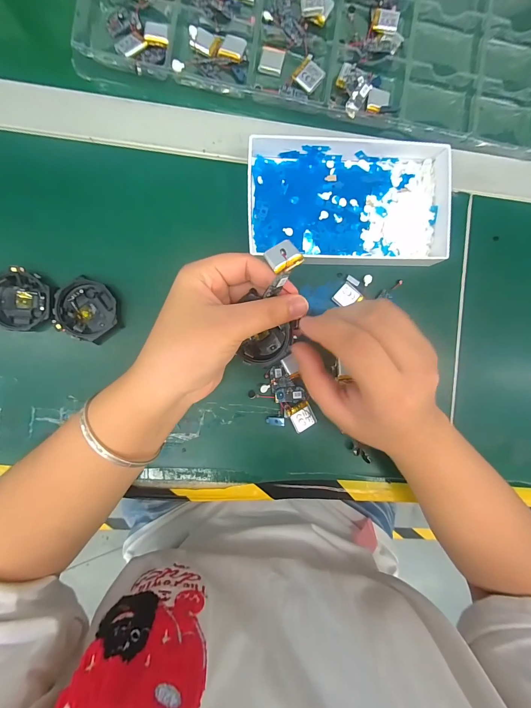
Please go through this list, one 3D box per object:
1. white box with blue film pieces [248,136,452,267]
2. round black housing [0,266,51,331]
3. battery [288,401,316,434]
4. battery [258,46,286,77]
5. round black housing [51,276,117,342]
[{"bbox_3d":[0.073,-0.135,0.266,0.172,0.024,0.102,2,90,-5],"label":"white box with blue film pieces"},{"bbox_3d":[-0.204,-0.045,0.249,0.049,0.008,0.049,0,91,-5],"label":"round black housing"},{"bbox_3d":[0.034,0.057,0.271,0.020,0.004,0.022,-26,93,-4],"label":"battery"},{"bbox_3d":[0.006,-0.265,0.272,0.021,0.004,0.024,15,89,-5],"label":"battery"},{"bbox_3d":[-0.151,-0.038,0.254,0.048,0.008,0.051,0,91,-5],"label":"round black housing"}]

